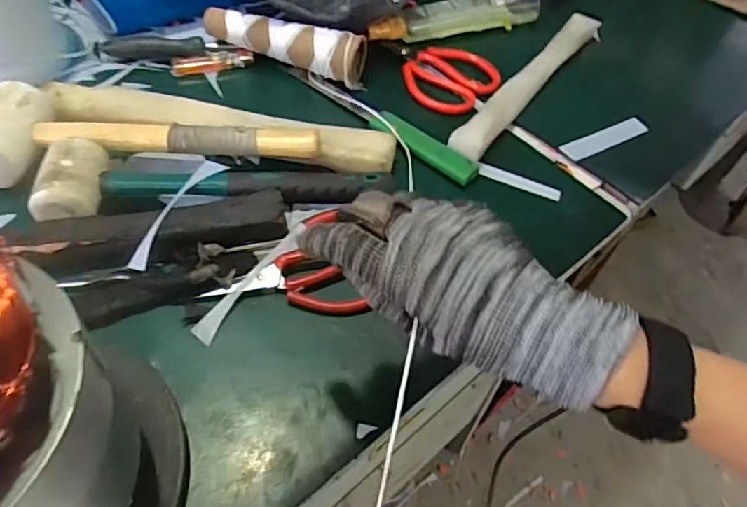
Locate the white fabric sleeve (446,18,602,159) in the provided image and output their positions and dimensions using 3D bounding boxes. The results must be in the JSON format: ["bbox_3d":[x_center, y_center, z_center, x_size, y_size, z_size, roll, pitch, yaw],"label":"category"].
[{"bbox_3d":[0.175,-0.193,0.603,0.036,0.014,0.307,33,57,19],"label":"white fabric sleeve"}]

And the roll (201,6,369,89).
[{"bbox_3d":[-0.091,-0.230,0.602,0.177,0.057,0.057,22,54,12],"label":"roll"}]

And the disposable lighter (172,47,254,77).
[{"bbox_3d":[-0.175,-0.209,0.607,0.084,0.012,0.026,-11,54,-13],"label":"disposable lighter"}]

